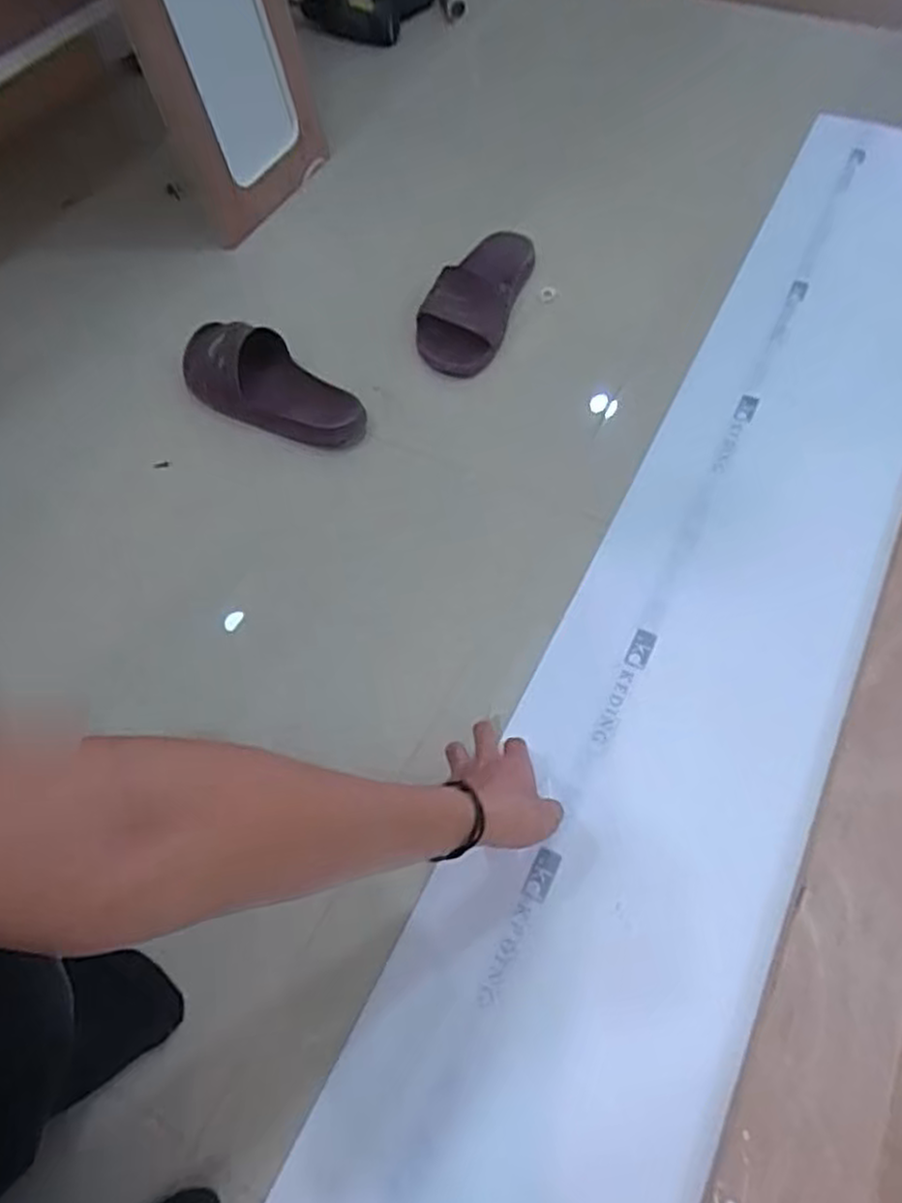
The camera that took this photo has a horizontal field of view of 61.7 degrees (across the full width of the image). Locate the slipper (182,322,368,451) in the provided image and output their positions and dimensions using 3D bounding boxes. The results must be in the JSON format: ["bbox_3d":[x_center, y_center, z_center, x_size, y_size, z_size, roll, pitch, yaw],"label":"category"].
[{"bbox_3d":[-0.198,-0.239,0.830,0.240,0.062,0.098,27,64,18],"label":"slipper"}]

